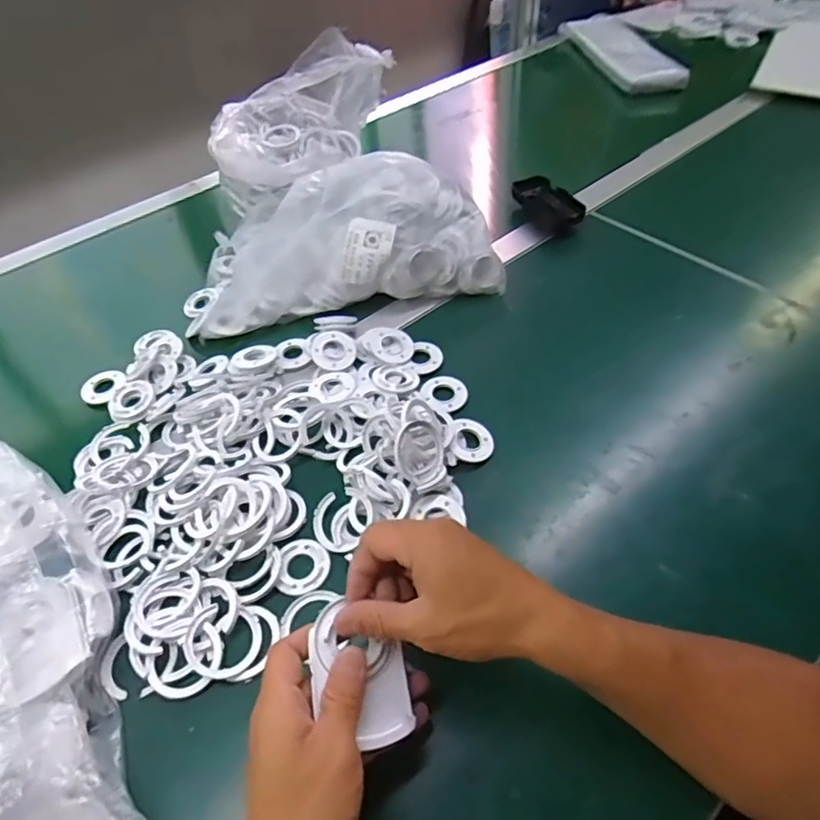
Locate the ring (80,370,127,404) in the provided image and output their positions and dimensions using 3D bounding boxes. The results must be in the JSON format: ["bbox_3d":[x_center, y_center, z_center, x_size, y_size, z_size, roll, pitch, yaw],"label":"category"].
[{"bbox_3d":[-0.311,-0.025,0.577,0.043,0.007,0.043,-2,49,3],"label":"ring"}]

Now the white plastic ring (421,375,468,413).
[{"bbox_3d":[0.033,-0.016,0.546,0.041,0.007,0.043,-2,49,3],"label":"white plastic ring"}]

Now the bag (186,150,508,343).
[{"bbox_3d":[-0.078,-0.187,0.621,0.331,0.096,0.166,-15,50,-8],"label":"bag"}]

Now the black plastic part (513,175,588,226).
[{"bbox_3d":[0.179,-0.269,0.730,0.038,0.025,0.112,-28,53,-18],"label":"black plastic part"}]

